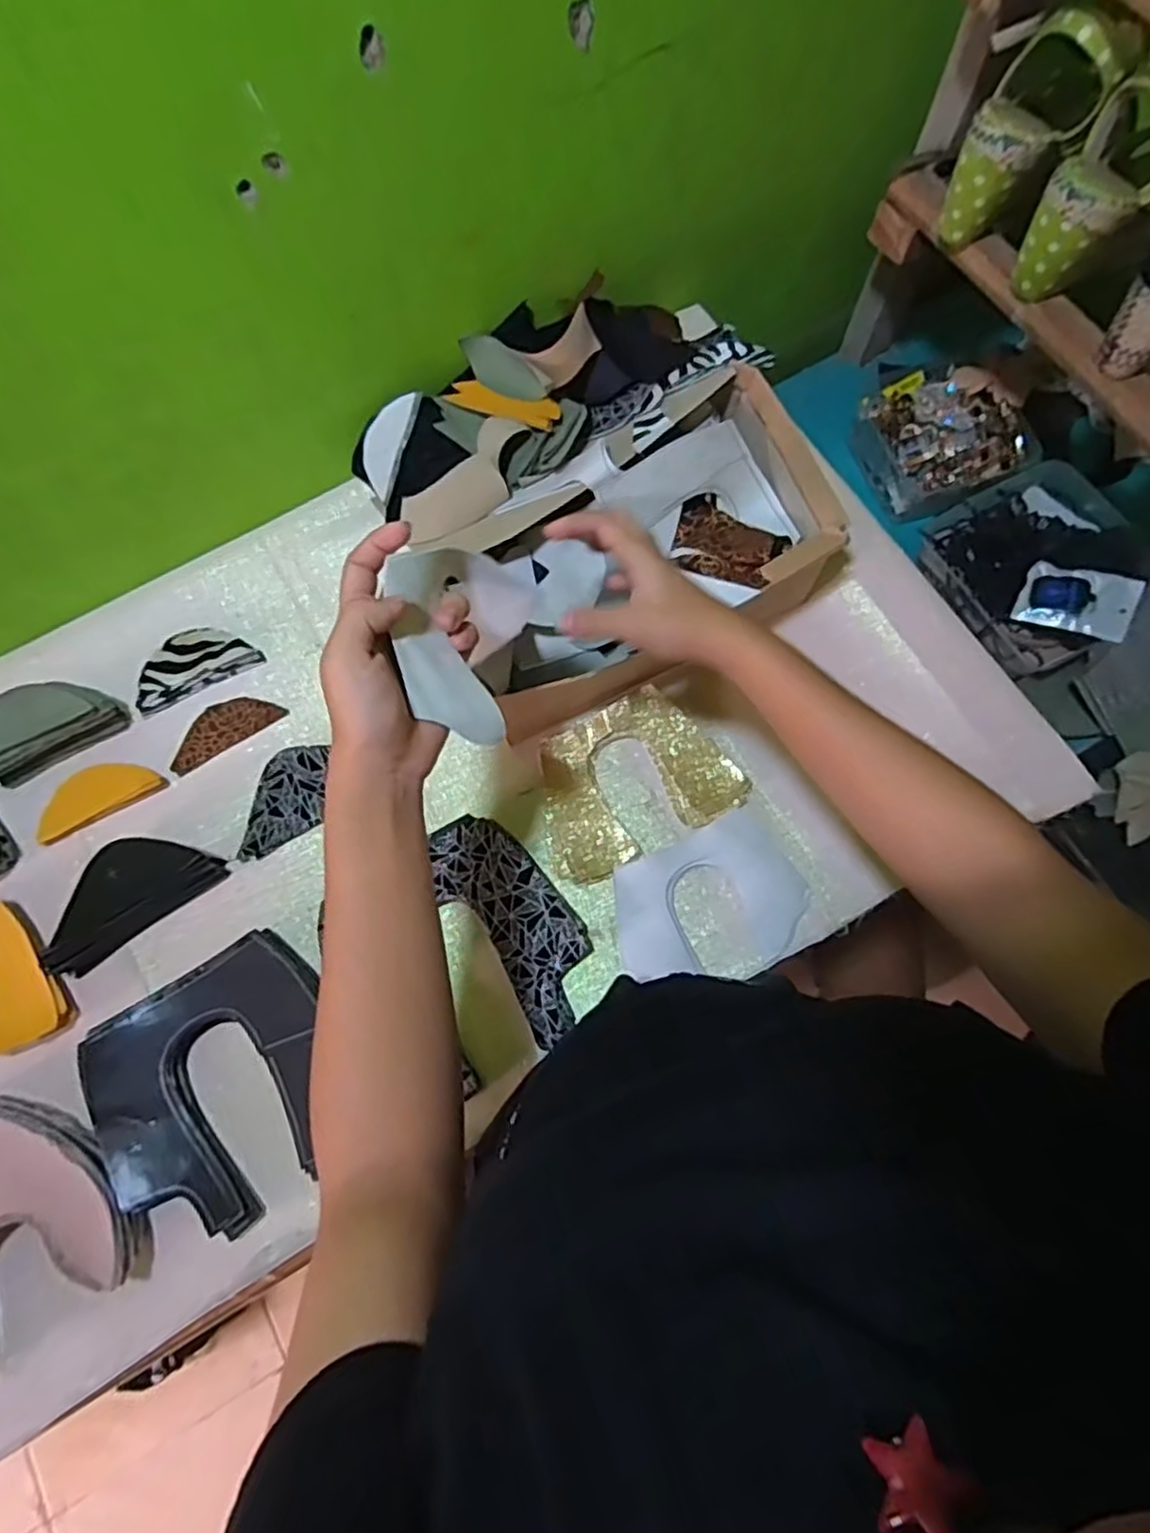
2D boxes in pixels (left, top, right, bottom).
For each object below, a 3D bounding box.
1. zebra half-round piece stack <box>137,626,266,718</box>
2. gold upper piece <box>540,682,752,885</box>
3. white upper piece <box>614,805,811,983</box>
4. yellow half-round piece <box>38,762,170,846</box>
[{"bbox_3d":[-0.354,-0.098,0.648,0.112,0.015,0.057,-29,75,-7],"label":"zebra half-round piece stack"},{"bbox_3d":[0.045,0.009,0.599,0.170,0.022,0.127,-27,75,-7],"label":"gold upper piece"},{"bbox_3d":[0.109,0.113,0.578,0.158,0.016,0.115,-26,75,-6],"label":"white upper piece"},{"bbox_3d":[-0.420,0.025,0.613,0.110,0.018,0.041,-25,75,-6],"label":"yellow half-round piece"}]

